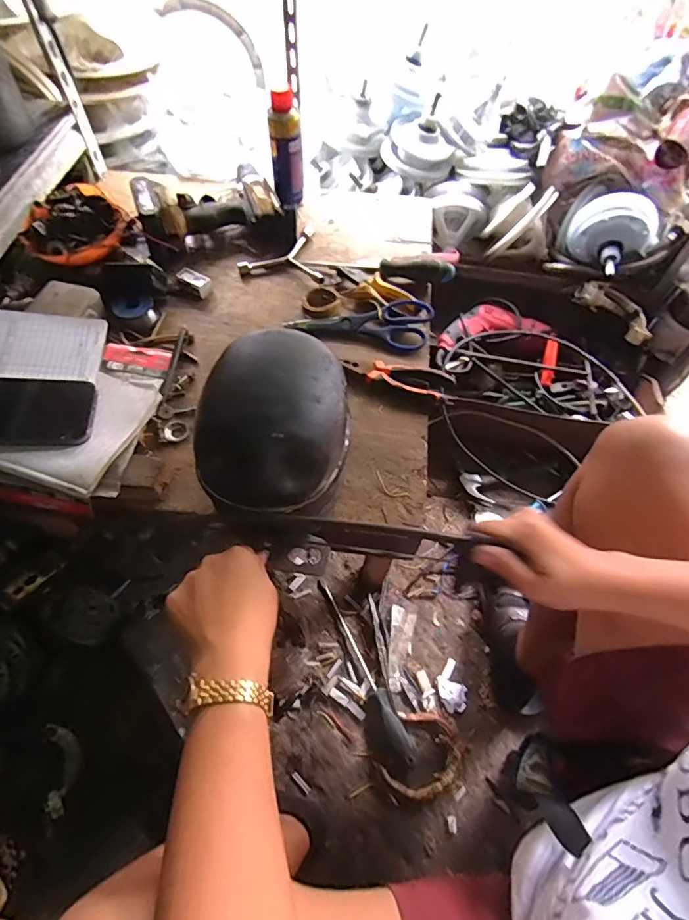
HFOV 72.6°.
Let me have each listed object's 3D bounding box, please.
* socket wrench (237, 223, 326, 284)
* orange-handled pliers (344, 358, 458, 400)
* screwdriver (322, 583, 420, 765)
[{"bbox_3d":[-0.088,-0.332,0.751,0.130,0.019,0.120,11,61,4],"label":"socket wrench"},{"bbox_3d":[0.071,-0.114,0.630,0.149,0.015,0.048,15,61,6],"label":"orange-handled pliers"},{"bbox_3d":[0.033,0.325,0.745,0.026,0.025,0.291,-24,64,-15],"label":"screwdriver"}]

